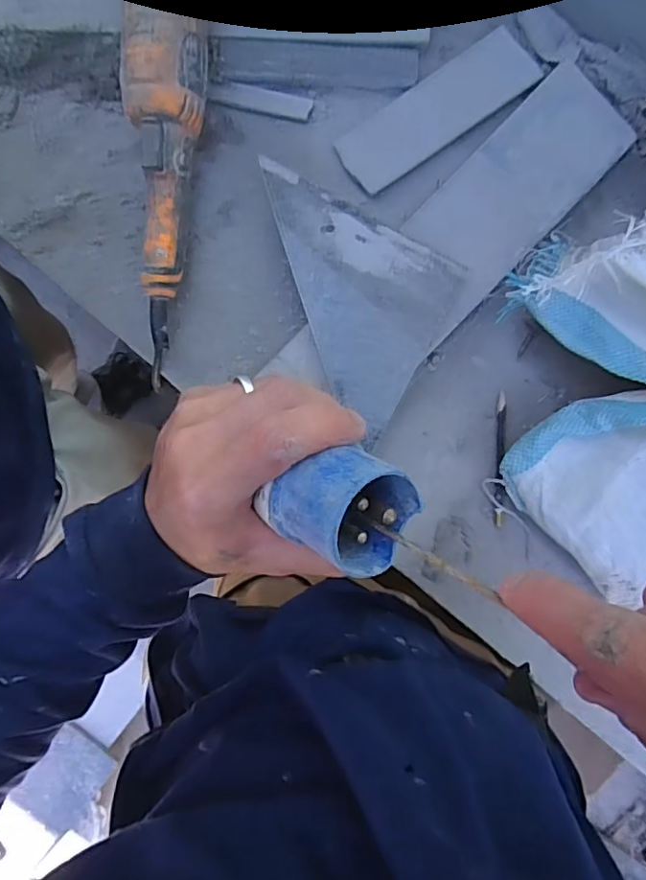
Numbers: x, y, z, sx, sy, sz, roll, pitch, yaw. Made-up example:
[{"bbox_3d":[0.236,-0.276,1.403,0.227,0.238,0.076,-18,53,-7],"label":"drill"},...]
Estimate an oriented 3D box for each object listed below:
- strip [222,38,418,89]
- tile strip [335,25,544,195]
[{"bbox_3d":[-0.003,-0.318,0.477,0.167,0.009,0.030,1,91,-4],"label":"strip"},{"bbox_3d":[0.102,-0.287,0.492,0.185,0.015,0.057,-36,93,-2],"label":"tile strip"}]

